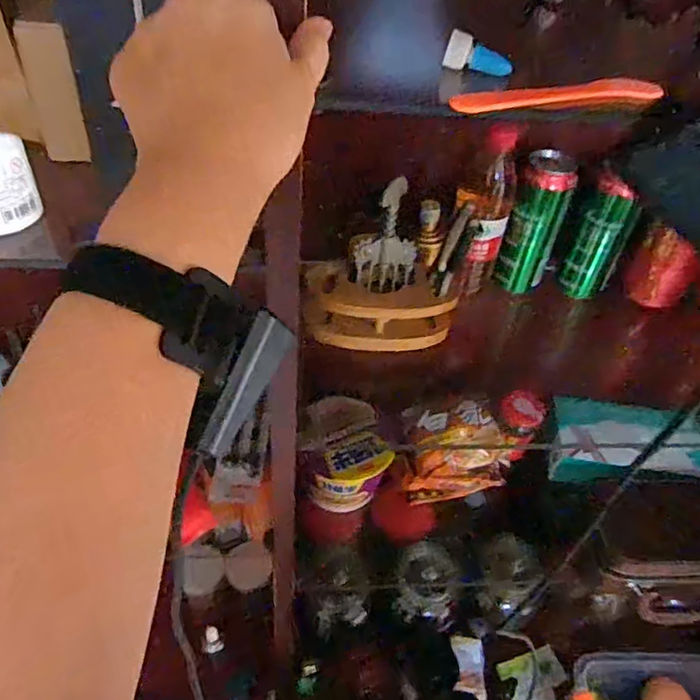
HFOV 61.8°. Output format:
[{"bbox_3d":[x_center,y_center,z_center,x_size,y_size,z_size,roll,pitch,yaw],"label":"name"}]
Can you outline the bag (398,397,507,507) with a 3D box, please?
[{"bbox_3d":[0.149,0.146,0.840,0.147,0.138,0.071,-1,44,-8],"label":"bag"}]

